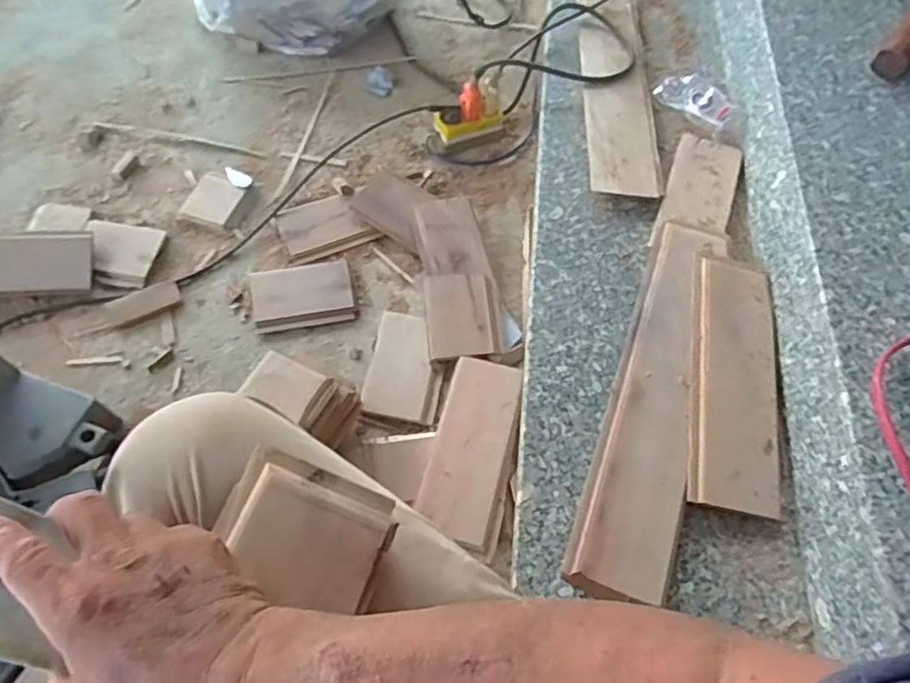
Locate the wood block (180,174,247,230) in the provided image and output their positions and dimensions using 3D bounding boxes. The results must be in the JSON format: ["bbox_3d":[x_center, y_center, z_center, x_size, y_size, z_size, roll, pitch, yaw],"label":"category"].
[{"bbox_3d":[-0.360,-0.212,0.941,0.074,0.014,0.087,17,61,7],"label":"wood block"}]

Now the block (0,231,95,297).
[{"bbox_3d":[-0.571,-0.105,0.848,0.153,0.011,0.091,-2,81,-12],"label":"block"}]

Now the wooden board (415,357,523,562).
[{"bbox_3d":[0.022,0.128,0.752,0.103,0.010,0.224,9,66,19],"label":"wooden board"}]

